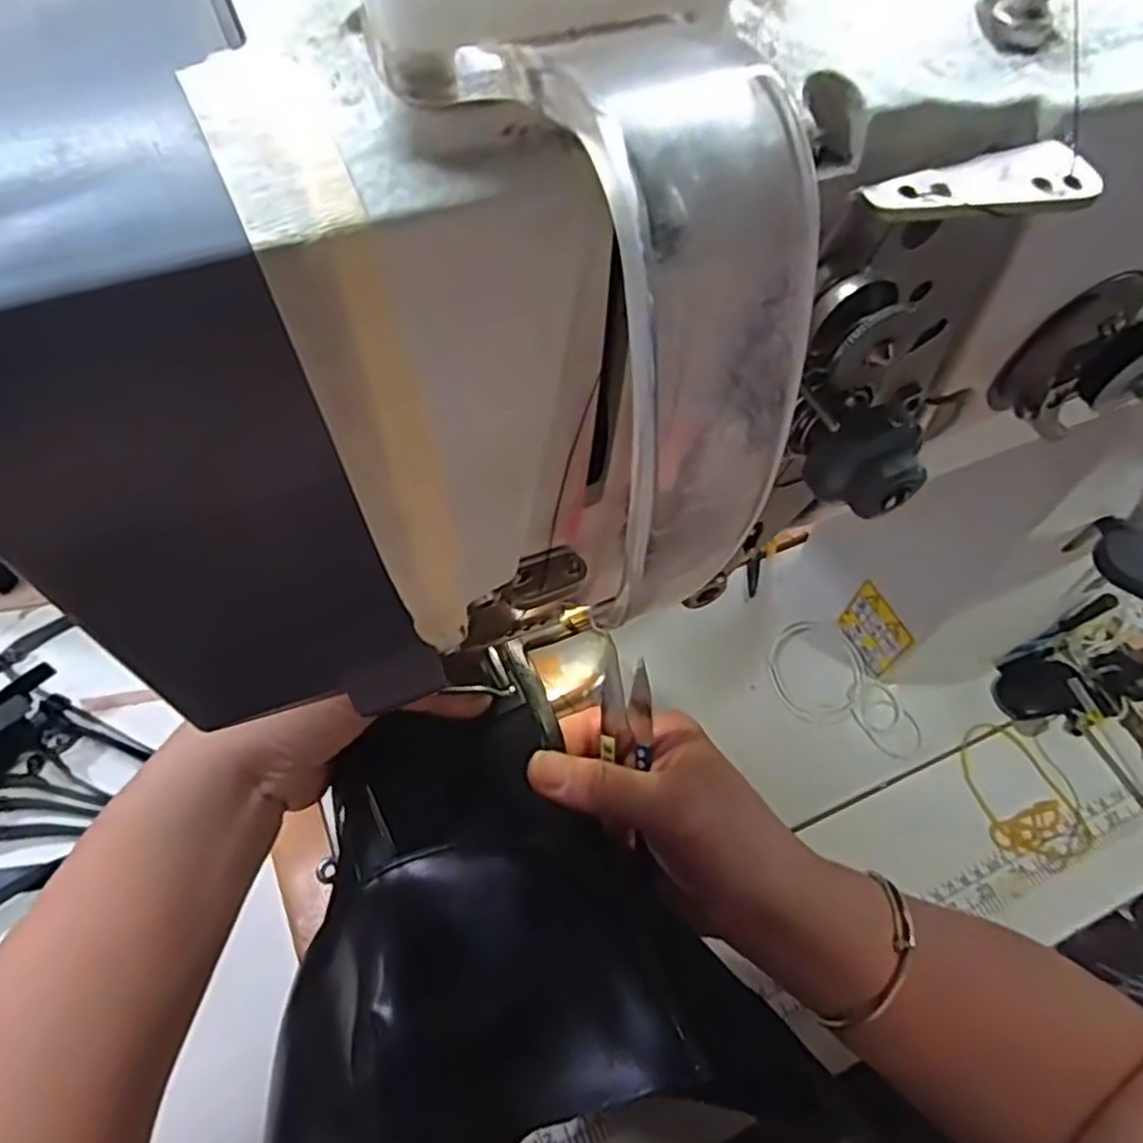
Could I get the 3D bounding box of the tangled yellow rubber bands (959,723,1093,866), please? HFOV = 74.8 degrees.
[{"bbox_3d":[0.284,0.139,0.474,0.057,0.006,0.087,-4,51,-3],"label":"tangled yellow rubber bands"}]

